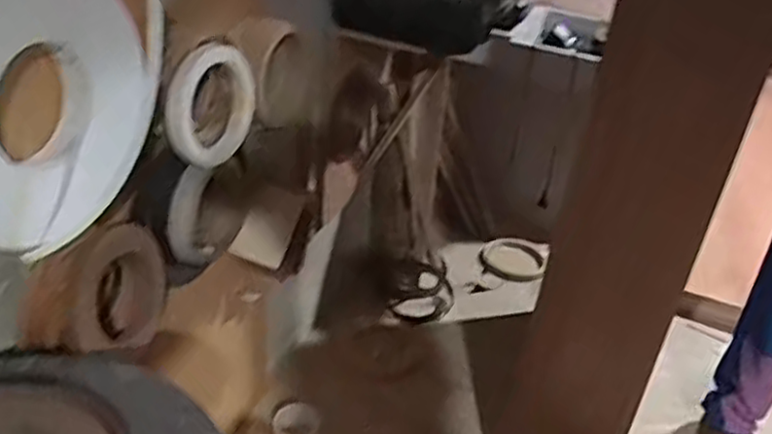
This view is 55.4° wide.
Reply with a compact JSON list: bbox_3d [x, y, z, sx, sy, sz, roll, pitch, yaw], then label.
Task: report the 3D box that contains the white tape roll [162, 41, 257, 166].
[{"bbox_3d":[-0.283,-0.176,1.198,0.049,0.204,0.200,15,33,16],"label":"white tape roll"}]

